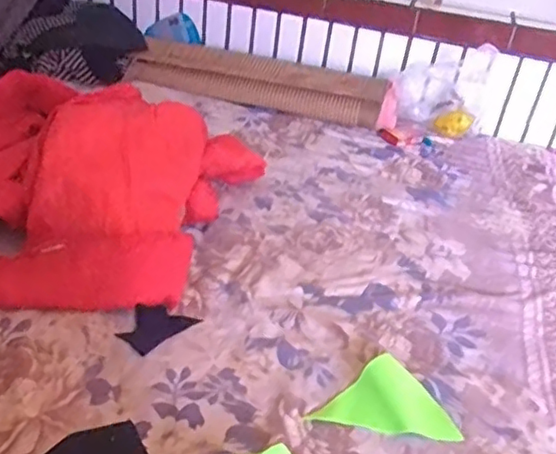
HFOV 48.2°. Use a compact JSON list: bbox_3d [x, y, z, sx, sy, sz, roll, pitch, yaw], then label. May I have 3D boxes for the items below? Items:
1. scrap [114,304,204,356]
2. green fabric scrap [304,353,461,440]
[{"bbox_3d":[-0.166,0.133,0.842,0.067,0.013,0.104,28,38,29],"label":"scrap"},{"bbox_3d":[0.132,0.211,0.784,0.175,0.023,0.099,6,33,-1],"label":"green fabric scrap"}]

